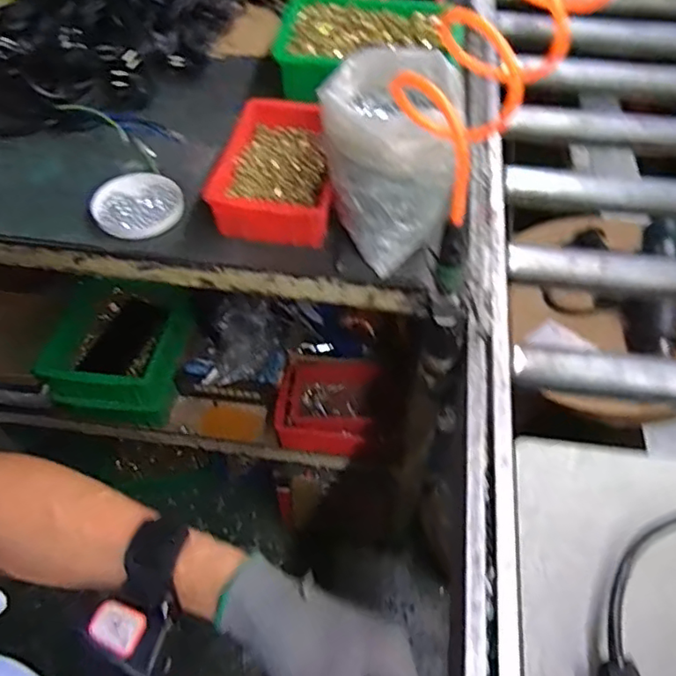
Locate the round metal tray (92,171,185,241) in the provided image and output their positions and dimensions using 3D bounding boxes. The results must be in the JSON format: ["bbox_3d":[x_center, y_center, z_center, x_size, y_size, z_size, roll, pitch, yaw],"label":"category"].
[{"bbox_3d":[-0.236,-0.158,0.699,0.100,0.019,0.102,0,53,0],"label":"round metal tray"}]

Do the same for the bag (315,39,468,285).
[{"bbox_3d":[0.053,-0.183,0.635,0.136,0.177,0.147,19,55,13],"label":"bag"}]

